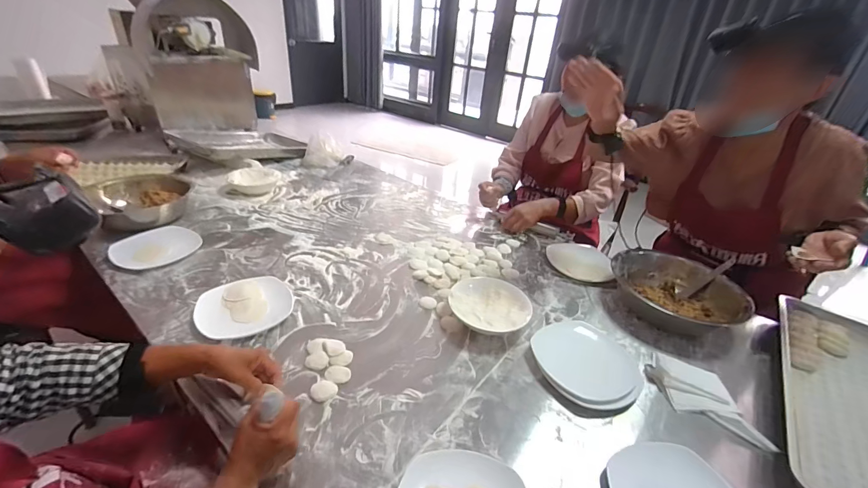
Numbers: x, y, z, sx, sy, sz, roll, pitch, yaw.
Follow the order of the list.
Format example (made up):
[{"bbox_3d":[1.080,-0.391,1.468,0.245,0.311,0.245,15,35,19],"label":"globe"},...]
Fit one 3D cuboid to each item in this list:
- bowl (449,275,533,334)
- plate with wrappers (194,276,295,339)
[{"bbox_3d":[0.119,0.141,0.801,0.171,0.053,0.151,24,35,26],"label":"bowl"},{"bbox_3d":[-0.396,0.127,0.778,0.178,0.020,0.165,-13,36,-29],"label":"plate with wrappers"}]

